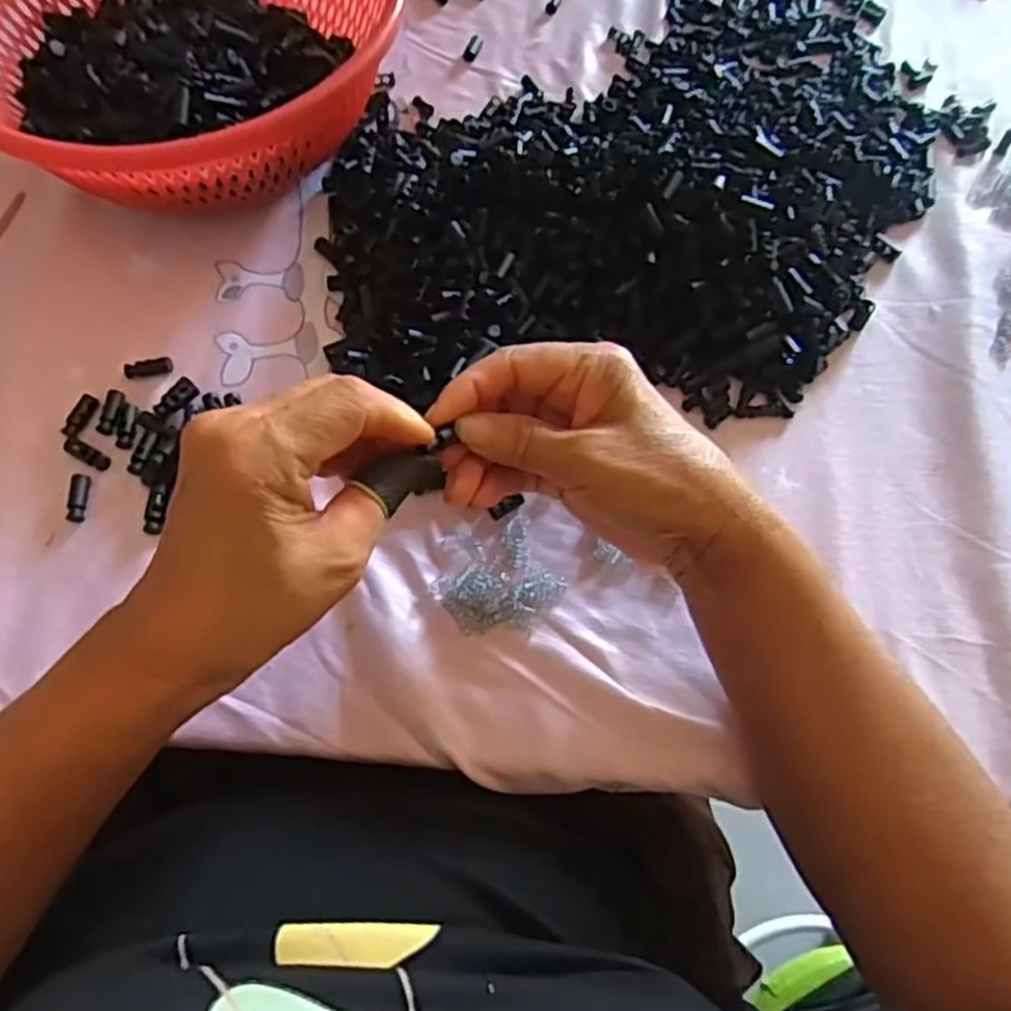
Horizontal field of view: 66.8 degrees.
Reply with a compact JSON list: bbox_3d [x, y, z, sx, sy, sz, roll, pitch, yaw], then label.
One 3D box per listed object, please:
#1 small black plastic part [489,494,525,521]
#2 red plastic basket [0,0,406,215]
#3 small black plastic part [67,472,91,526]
[{"bbox_3d":[0.001,0.000,0.393,0.019,0.004,0.008,-31,70,-12],"label":"small black plastic part"},{"bbox_3d":[-0.185,-0.269,0.459,0.248,0.098,0.229,0,67,0],"label":"red plastic basket"},{"bbox_3d":[-0.221,-0.004,0.397,0.009,0.006,0.026,-1,67,0],"label":"small black plastic part"}]

